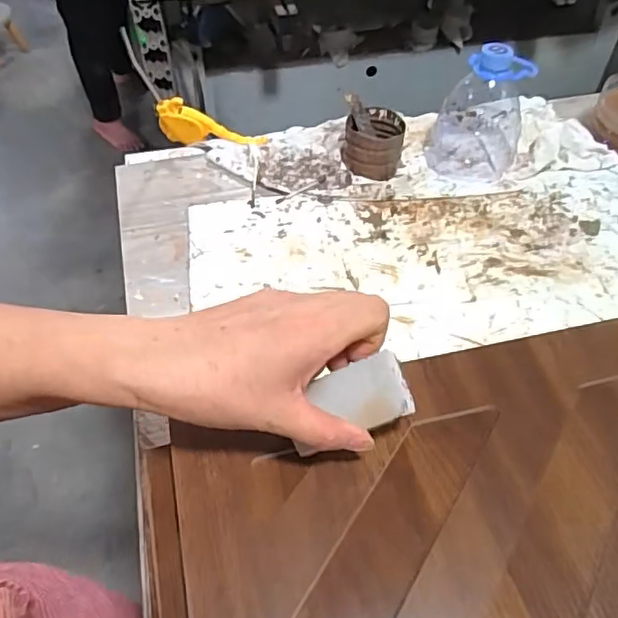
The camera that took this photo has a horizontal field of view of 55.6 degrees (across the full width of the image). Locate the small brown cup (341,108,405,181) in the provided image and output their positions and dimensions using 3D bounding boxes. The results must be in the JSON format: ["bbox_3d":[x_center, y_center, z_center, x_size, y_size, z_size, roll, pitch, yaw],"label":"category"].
[{"bbox_3d":[0.070,-0.181,0.637,0.063,0.046,0.068,1,50,-1],"label":"small brown cup"}]

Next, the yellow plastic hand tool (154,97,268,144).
[{"bbox_3d":[-0.117,-0.217,0.691,0.130,0.051,0.018,9,52,8],"label":"yellow plastic hand tool"}]

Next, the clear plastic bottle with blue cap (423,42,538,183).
[{"bbox_3d":[0.181,-0.207,0.620,0.093,0.128,0.092,19,53,15],"label":"clear plastic bottle with blue cap"}]

